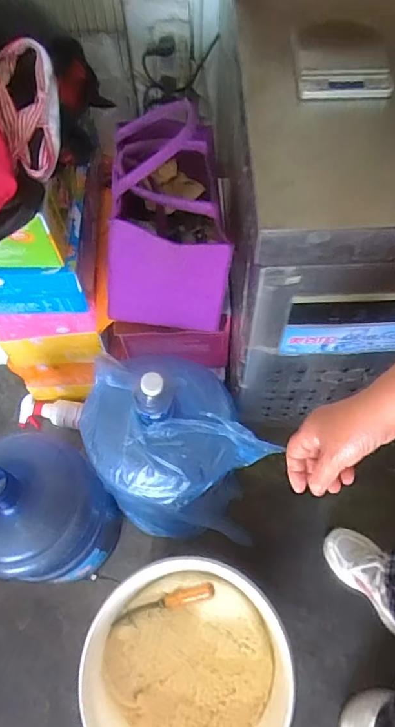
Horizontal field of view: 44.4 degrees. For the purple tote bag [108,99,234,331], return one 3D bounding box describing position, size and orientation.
[{"bbox_3d":[-0.042,-0.229,0.748,0.171,0.198,0.293,1,63,2],"label":"purple tote bag"}]

